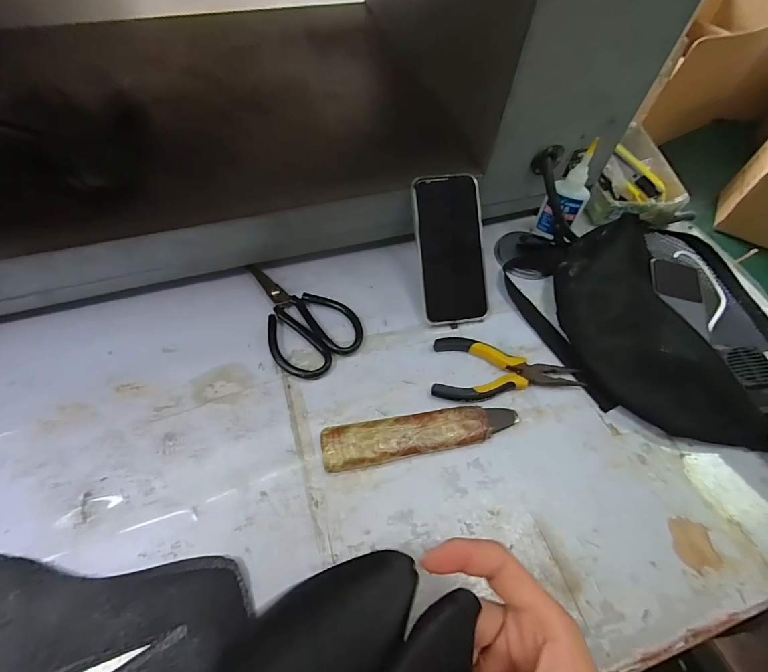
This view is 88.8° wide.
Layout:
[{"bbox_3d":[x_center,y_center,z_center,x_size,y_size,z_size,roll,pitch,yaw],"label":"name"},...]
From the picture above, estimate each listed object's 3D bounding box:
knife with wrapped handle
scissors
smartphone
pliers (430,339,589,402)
[{"bbox_3d":[0.036,0.094,0.376,0.186,0.017,0.040,-9,59,-8],"label":"knife with wrapped handle"},{"bbox_3d":[-0.104,-0.027,0.443,0.093,0.014,0.161,-37,67,-22],"label":"scissors"},{"bbox_3d":[0.076,-0.097,0.442,0.076,0.010,0.161,-6,92,-7],"label":"smartphone"},{"bbox_3d":[0.129,0.040,0.410,0.153,0.018,0.068,6,58,1],"label":"pliers"}]

